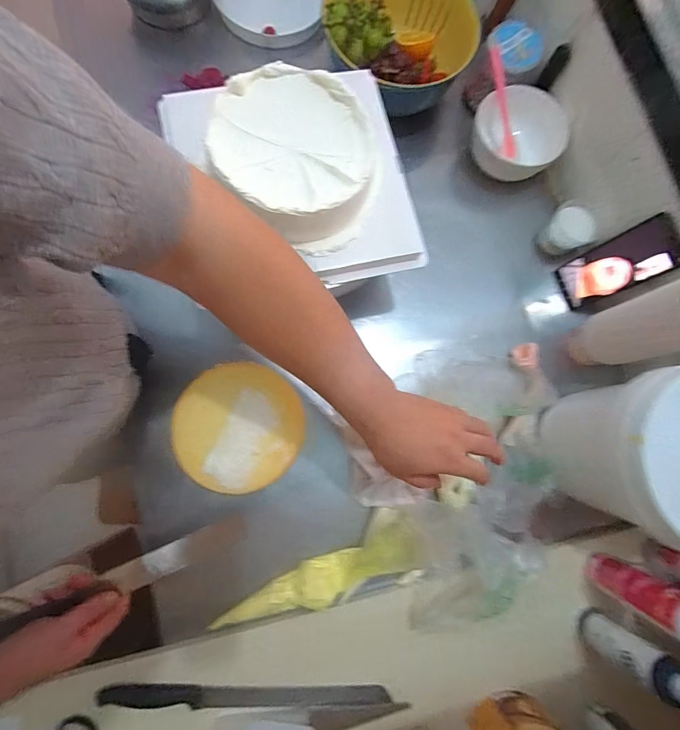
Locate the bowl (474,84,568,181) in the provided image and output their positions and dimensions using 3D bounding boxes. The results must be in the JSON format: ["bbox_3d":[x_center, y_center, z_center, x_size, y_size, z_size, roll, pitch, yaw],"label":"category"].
[{"bbox_3d":[0.292,-0.382,0.593,0.144,0.064,0.140,1,81,-4],"label":"bowl"}]

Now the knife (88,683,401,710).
[{"bbox_3d":[-0.117,0.428,0.451,0.359,0.019,0.026,4,81,-4],"label":"knife"}]

